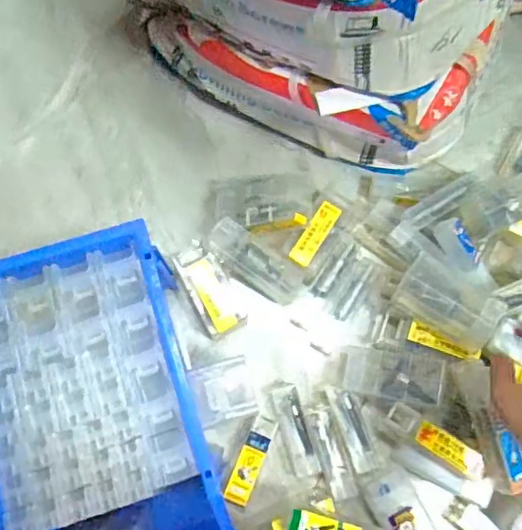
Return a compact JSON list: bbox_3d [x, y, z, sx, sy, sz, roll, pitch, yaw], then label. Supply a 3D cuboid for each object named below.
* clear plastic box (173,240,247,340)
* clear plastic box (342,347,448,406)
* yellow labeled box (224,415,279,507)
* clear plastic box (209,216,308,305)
[{"bbox_3d":[-0.060,0.026,0.656,0.046,0.041,0.111,-27,79,-7],"label":"clear plastic box"},{"bbox_3d":[0.145,0.120,0.619,0.106,0.031,0.049,3,79,25],"label":"clear plastic box"},{"bbox_3d":[-0.010,0.212,0.623,0.027,0.026,0.092,23,81,4],"label":"yellow labeled box"},{"bbox_3d":[-0.006,-0.003,0.652,0.120,0.030,0.051,38,81,-16],"label":"clear plastic box"}]

